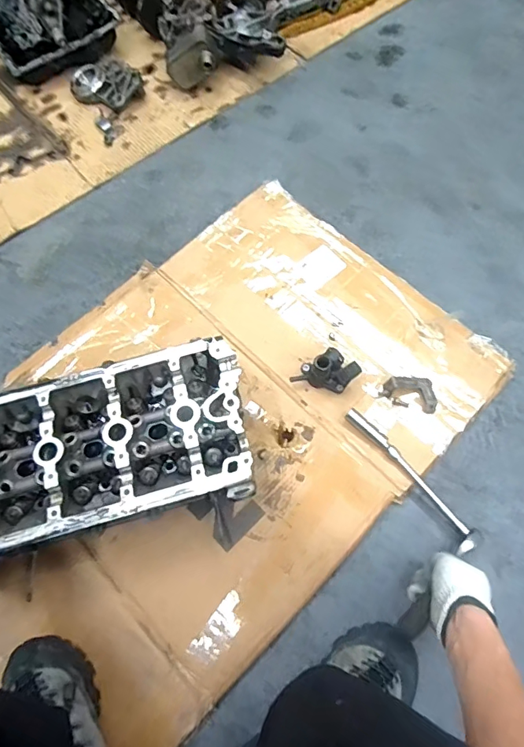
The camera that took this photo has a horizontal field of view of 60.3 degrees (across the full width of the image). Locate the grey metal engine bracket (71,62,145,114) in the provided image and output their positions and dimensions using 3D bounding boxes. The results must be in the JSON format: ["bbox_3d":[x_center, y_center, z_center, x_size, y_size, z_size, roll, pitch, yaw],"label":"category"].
[{"bbox_3d":[-0.368,-0.679,1.071,0.171,0.041,0.102,18,71,8],"label":"grey metal engine bracket"}]

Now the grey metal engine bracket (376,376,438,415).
[{"bbox_3d":[0.241,0.029,0.738,0.089,0.021,0.050,16,70,8],"label":"grey metal engine bracket"}]

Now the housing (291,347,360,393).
[{"bbox_3d":[0.107,-0.010,0.732,0.097,0.074,0.060,19,69,7],"label":"housing"}]

